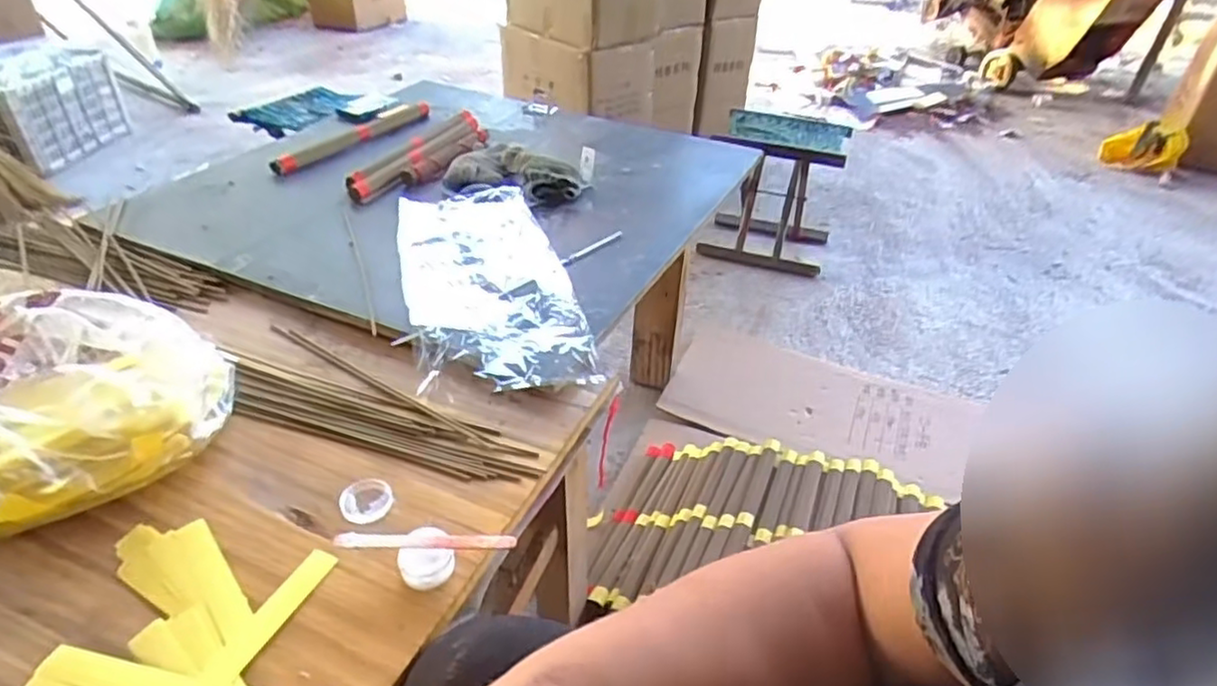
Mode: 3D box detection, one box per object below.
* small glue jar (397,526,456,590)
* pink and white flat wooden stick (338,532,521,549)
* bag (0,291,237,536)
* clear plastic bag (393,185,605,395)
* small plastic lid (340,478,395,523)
[{"bbox_3d":[-0.127,0.149,0.478,0.037,0.027,0.031,-11,38,-18],"label":"small glue jar"},{"bbox_3d":[-0.126,0.137,0.474,0.121,0.008,0.010,0,36,-4],"label":"pink and white flat wooden stick"},{"bbox_3d":[-0.452,0.041,0.537,0.257,0.110,0.210,0,36,-4],"label":"bag"},{"bbox_3d":[-0.140,-0.081,0.772,0.171,0.035,0.400,-8,37,-14],"label":"clear plastic bag"},{"bbox_3d":[-0.187,0.120,0.532,0.038,0.009,0.041,2,36,-1],"label":"small plastic lid"}]

